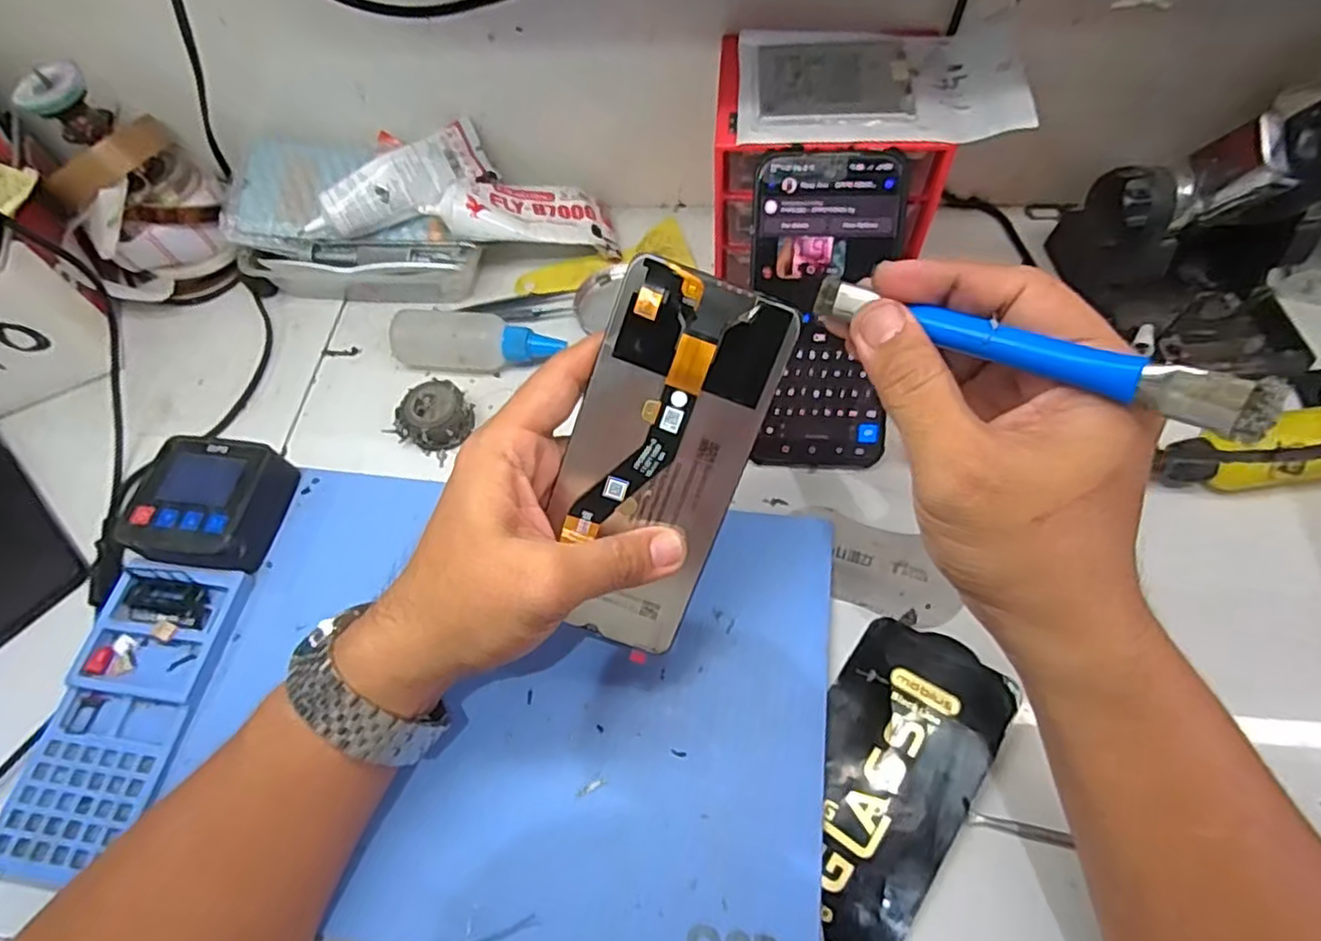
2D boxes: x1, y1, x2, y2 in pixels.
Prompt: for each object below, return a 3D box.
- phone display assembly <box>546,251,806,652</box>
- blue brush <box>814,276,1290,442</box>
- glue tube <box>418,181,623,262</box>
[{"bbox_3d":[-0.003,-0.001,0.282,0.070,0.005,0.155,19,105,-3],"label":"phone display assembly"},{"bbox_3d":[0.111,-0.040,0.218,0.136,0.012,0.010,27,63,33],"label":"blue brush"},{"bbox_3d":[-0.090,-0.172,0.463,0.124,0.023,0.058,-3,55,-23],"label":"glue tube"}]

